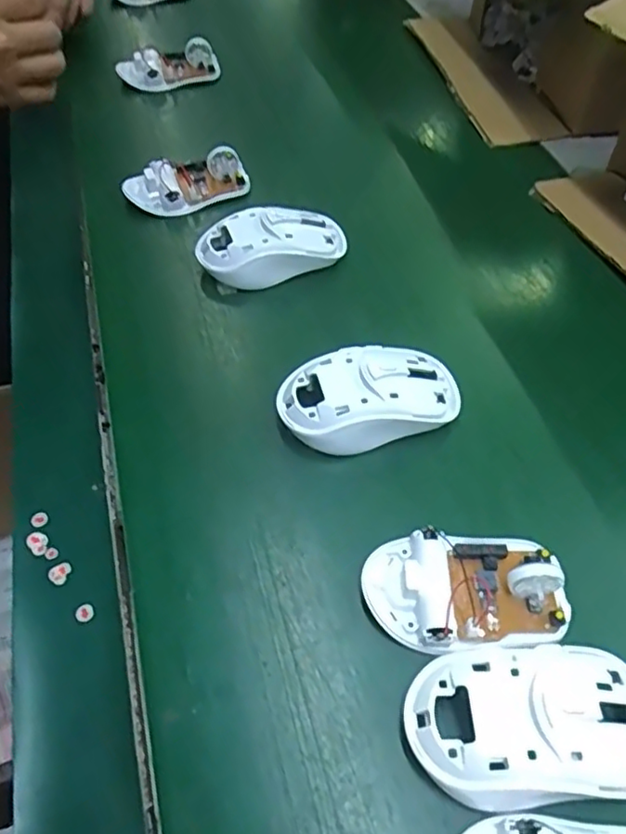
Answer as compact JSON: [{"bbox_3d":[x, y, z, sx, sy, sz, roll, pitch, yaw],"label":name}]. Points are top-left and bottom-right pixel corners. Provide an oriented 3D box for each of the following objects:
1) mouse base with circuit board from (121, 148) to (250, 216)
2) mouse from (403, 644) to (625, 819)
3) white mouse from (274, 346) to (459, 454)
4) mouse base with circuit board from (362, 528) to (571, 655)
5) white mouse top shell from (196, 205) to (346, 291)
[{"bbox_3d":[-0.099,-0.184,0.496,0.094,0.029,0.042,-7,53,-6],"label":"mouse base with circuit board"},{"bbox_3d":[0.093,0.126,0.259,0.103,0.028,0.058,-3,53,-3],"label":"mouse"},{"bbox_3d":[0.033,-0.013,0.365,0.102,0.033,0.055,-15,54,-12],"label":"white mouse"},{"bbox_3d":[0.073,0.080,0.300,0.092,0.022,0.055,-2,53,-2],"label":"mouse base with circuit board"},{"bbox_3d":[-0.030,-0.125,0.450,0.106,0.035,0.054,-17,55,-13],"label":"white mouse top shell"}]

